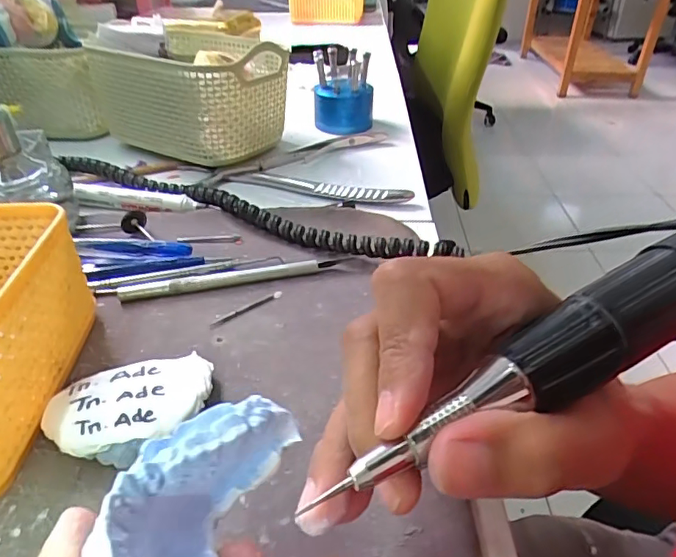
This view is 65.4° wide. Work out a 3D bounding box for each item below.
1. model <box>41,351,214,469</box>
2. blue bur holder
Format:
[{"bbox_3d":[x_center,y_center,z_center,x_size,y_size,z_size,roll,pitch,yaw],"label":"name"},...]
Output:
[{"bbox_3d":[-0.088,0.056,0.226,0.067,0.020,0.050,-10,37,-13],"label":"model"},{"bbox_3d":[0.008,-0.191,0.527,0.056,0.069,0.059,4,36,7],"label":"blue bur holder"}]

